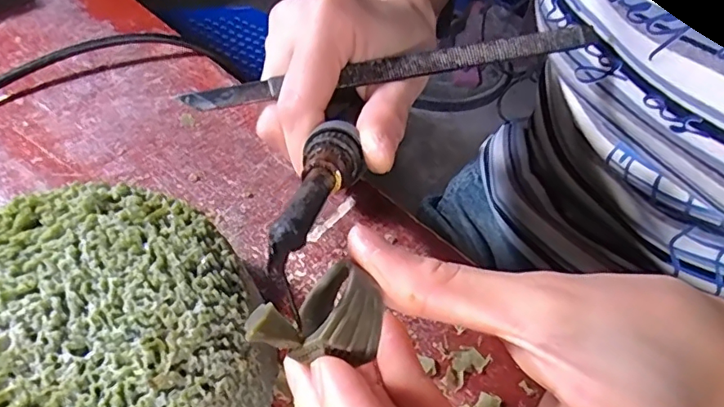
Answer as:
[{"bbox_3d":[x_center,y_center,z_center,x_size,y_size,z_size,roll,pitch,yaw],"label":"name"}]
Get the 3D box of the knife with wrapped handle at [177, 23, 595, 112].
[{"bbox_3d":[0.011,-0.053,0.206,0.161,0.007,0.007,-10,51,-1],"label":"knife with wrapped handle"}]

